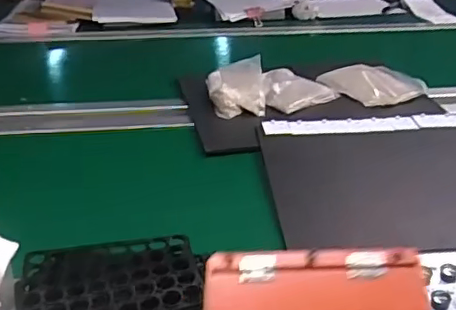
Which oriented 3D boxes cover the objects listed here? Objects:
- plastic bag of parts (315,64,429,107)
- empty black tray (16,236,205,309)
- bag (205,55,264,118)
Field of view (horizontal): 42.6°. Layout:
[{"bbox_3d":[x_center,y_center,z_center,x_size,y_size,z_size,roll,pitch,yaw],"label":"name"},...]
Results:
[{"bbox_3d":[0.298,-0.154,1.220,0.162,0.033,0.189,-19,35,-30],"label":"plastic bag of parts"},{"bbox_3d":[-0.134,0.146,0.666,0.195,0.029,0.154,-8,31,-14],"label":"empty black tray"},{"bbox_3d":[0.020,-0.137,1.154,0.118,0.067,0.141,-3,30,-5],"label":"bag"}]

